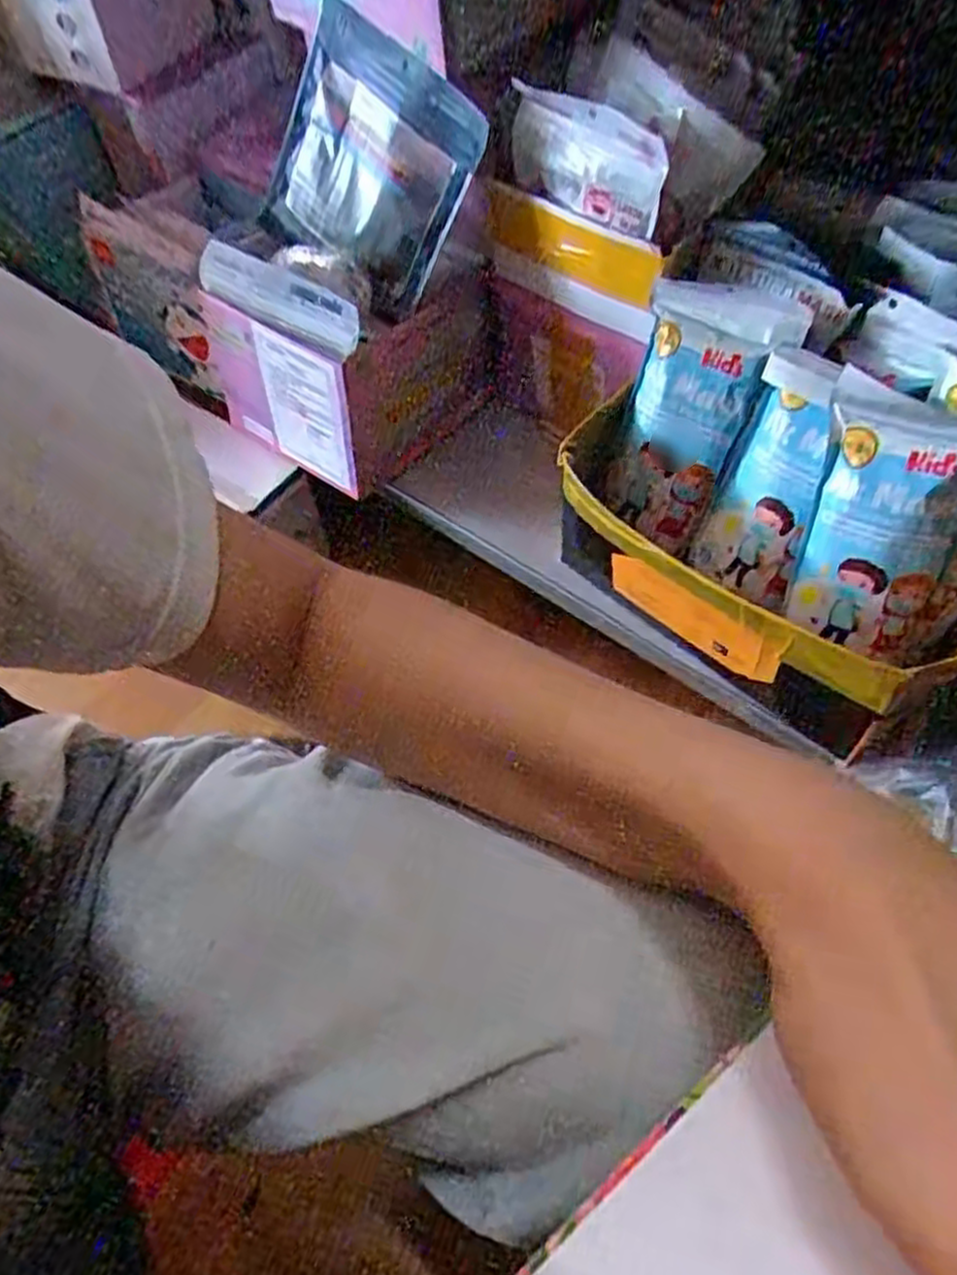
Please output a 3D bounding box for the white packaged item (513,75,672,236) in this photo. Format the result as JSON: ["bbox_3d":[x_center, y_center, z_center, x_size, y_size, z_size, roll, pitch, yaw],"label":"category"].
[{"bbox_3d":[0.070,-0.319,0.514,0.120,0.074,0.033,32,66,20],"label":"white packaged item"}]

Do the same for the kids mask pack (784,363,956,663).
[{"bbox_3d":[0.245,-0.071,0.484,0.099,0.157,0.023,29,38,21],"label":"kids mask pack"}]

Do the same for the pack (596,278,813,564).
[{"bbox_3d":[0.146,-0.155,0.556,0.098,0.188,0.032,34,43,20],"label":"pack"}]

